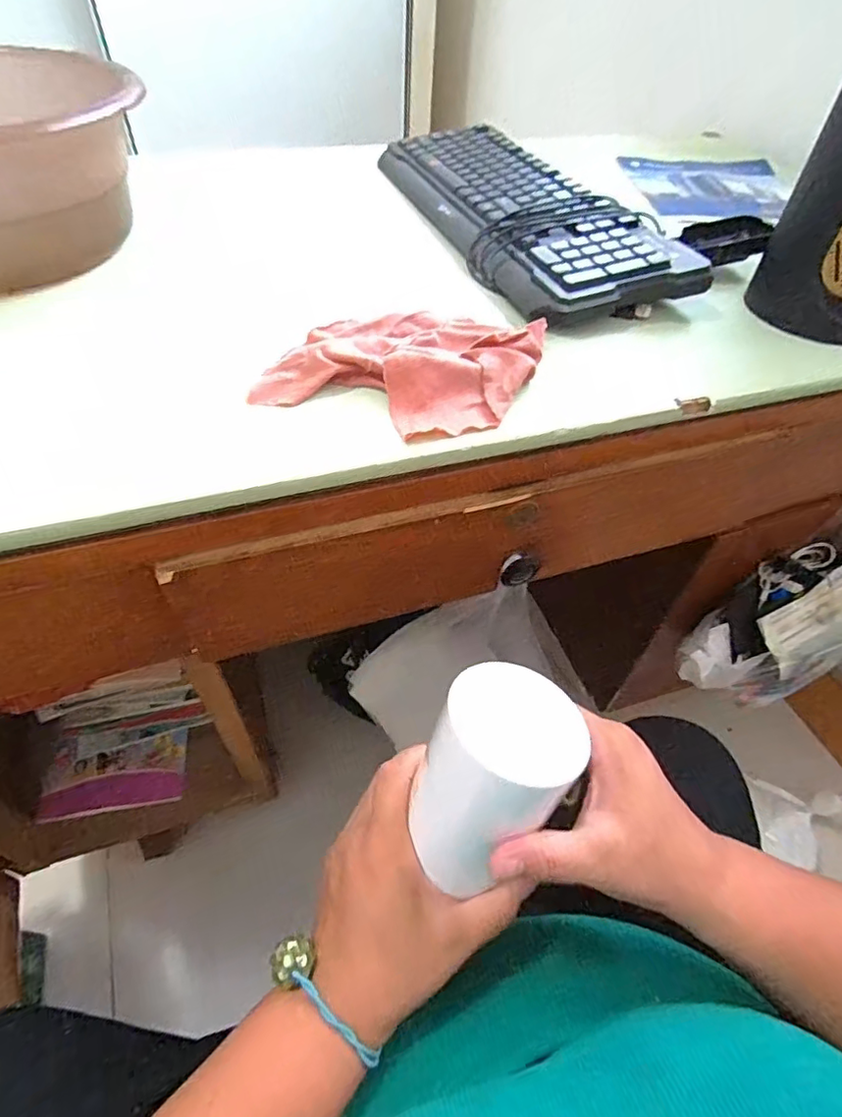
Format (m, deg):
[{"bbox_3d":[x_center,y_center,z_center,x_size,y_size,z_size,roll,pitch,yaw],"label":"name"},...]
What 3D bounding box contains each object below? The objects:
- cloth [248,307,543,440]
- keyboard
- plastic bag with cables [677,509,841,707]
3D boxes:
[{"bbox_3d":[-0.007,-0.144,0.398,0.165,0.027,0.147,18,51,10],"label":"cloth"},{"bbox_3d":[0.092,-0.364,0.572,0.155,0.031,0.435,-13,52,-14],"label":"keyboard"},{"bbox_3d":[0.433,0.054,0.639,0.275,0.225,0.121,-23,56,-21],"label":"plastic bag with cables"}]

